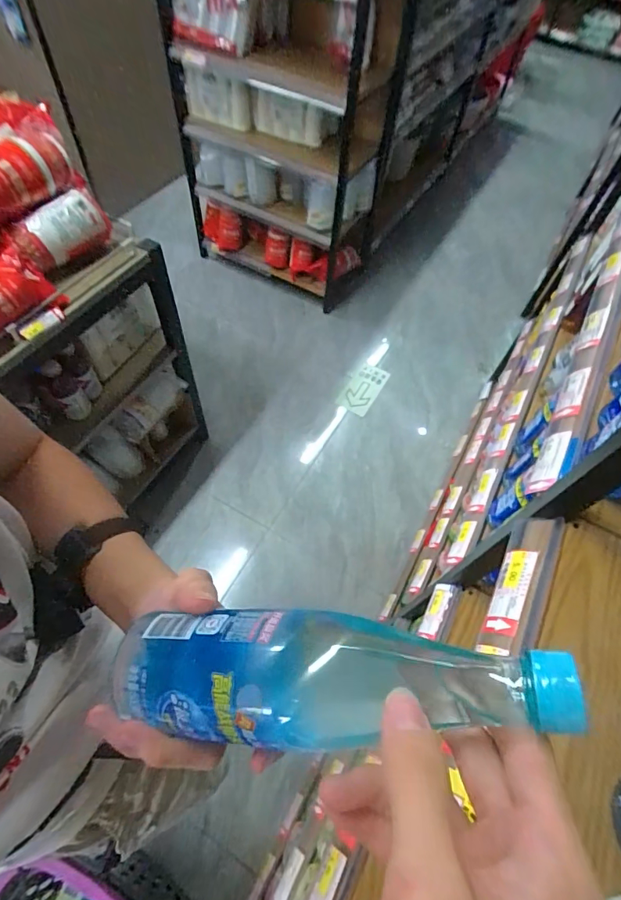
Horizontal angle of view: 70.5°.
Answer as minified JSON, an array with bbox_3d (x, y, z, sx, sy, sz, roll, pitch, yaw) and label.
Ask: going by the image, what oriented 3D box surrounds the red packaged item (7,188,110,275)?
[{"bbox_3d":[-0.510,-0.445,0.893,0.062,0.100,0.192,20,54,38],"label":"red packaged item"}]

